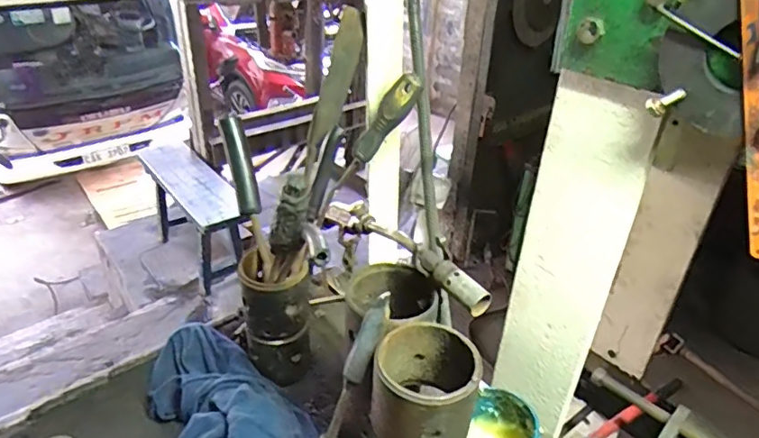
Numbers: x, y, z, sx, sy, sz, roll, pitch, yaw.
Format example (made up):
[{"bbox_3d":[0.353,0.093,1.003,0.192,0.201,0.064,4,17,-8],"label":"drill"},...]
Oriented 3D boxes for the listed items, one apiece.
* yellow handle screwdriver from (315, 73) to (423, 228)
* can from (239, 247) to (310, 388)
[{"bbox_3d":[-0.017,-0.074,0.591,0.027,0.191,0.021,27,21,-28],"label":"yellow handle screwdriver"},{"bbox_3d":[-0.129,0.122,0.678,0.079,0.171,0.072,-5,33,-11],"label":"can"}]

